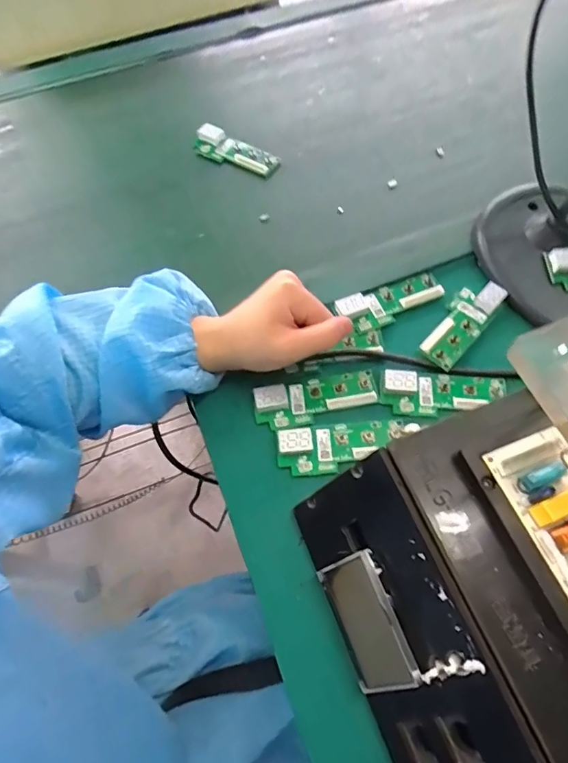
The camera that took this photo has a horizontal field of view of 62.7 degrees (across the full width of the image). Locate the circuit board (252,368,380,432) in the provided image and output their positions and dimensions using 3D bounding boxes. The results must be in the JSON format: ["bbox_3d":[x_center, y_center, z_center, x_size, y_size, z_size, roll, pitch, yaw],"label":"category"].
[{"bbox_3d":[0.025,0.013,0.376,0.098,0.010,0.035,-13,63,-5],"label":"circuit board"}]

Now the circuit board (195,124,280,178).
[{"bbox_3d":[-0.055,-0.254,0.515,0.100,0.015,0.033,31,67,17],"label":"circuit board"}]

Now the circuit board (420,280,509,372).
[{"bbox_3d":[0.156,-0.053,0.406,0.034,0.007,0.103,36,69,18],"label":"circuit board"}]

